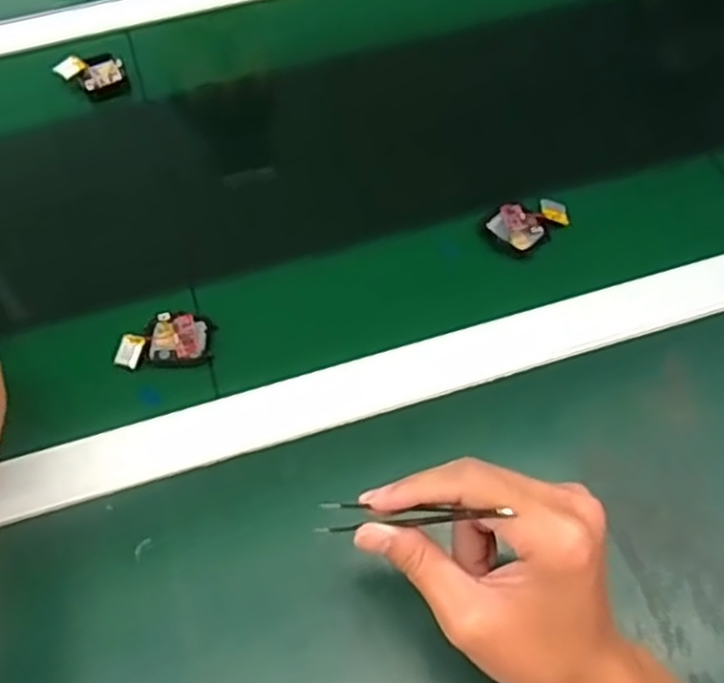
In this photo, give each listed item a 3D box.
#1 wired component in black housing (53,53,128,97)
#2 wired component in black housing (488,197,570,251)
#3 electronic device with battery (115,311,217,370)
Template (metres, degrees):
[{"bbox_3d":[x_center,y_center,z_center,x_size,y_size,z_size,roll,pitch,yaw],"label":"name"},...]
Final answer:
[{"bbox_3d":[-0.230,-0.229,0.648,0.052,0.019,0.037,-20,57,-17],"label":"wired component in black housing"},{"bbox_3d":[0.123,-0.090,0.552,0.059,0.013,0.037,-29,60,-22],"label":"wired component in black housing"},{"bbox_3d":[-0.132,-0.001,0.507,0.062,0.011,0.036,-4,53,-6],"label":"electronic device with battery"}]

